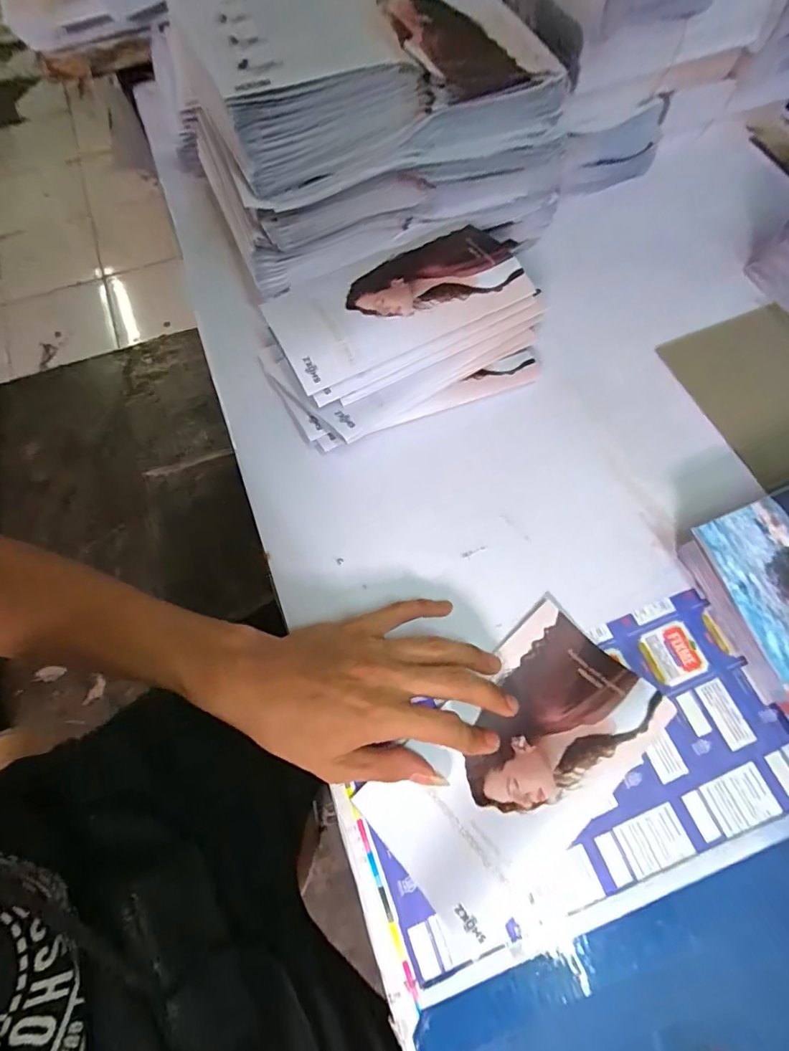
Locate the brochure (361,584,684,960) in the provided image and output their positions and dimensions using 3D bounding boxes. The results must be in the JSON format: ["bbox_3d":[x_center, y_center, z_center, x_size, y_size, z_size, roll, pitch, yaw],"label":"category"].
[{"bbox_3d":[0.074,0.139,0.301,0.175,0.017,0.101,-42,71,-14],"label":"brochure"}]

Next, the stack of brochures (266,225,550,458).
[{"bbox_3d":[0.001,-0.150,0.383,0.191,0.069,0.134,-24,69,-9],"label":"stack of brochures"}]

